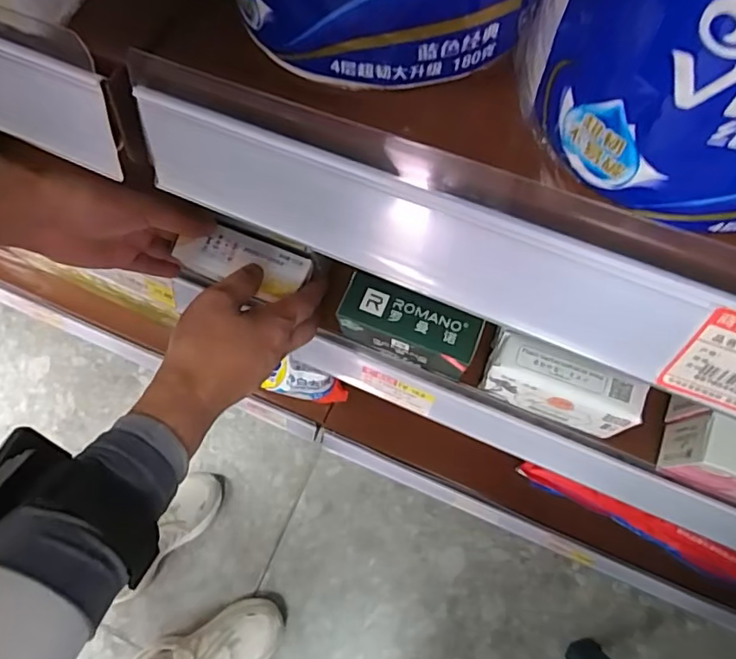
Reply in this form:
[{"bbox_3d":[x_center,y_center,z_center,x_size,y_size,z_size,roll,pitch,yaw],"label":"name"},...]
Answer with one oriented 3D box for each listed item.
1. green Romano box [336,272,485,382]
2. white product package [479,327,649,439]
[{"bbox_3d":[0.030,0.002,0.402,0.097,0.060,0.034,23,75,10],"label":"green Romano box"},{"bbox_3d":[0.133,0.040,0.386,0.102,0.051,0.032,22,75,9],"label":"white product package"}]

